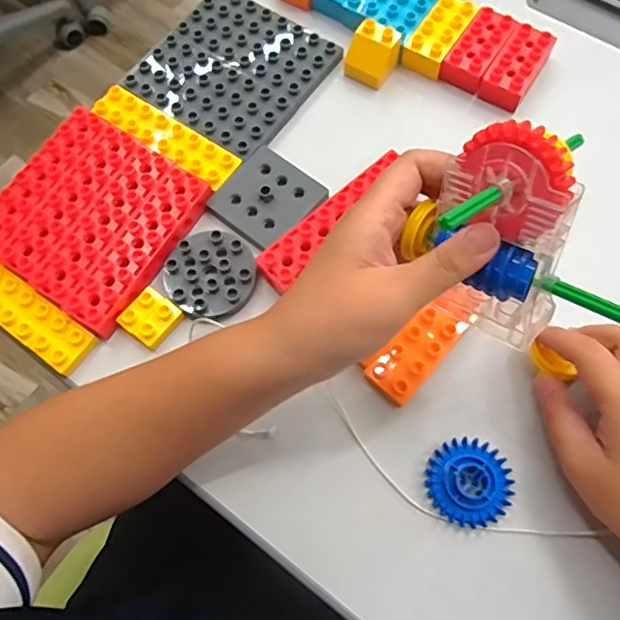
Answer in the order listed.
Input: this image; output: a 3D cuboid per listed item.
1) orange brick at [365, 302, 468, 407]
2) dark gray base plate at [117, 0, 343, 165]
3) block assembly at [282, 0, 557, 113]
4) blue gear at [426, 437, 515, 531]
[{"bbox_3d":[0.068,0.026,0.353,0.031,0.012,0.067,39,76,15],"label":"orange brick"},{"bbox_3d":[-0.062,-0.193,0.445,0.127,0.010,0.127,35,75,14],"label":"dark gray base plate"},{"bbox_3d":[0.074,-0.229,0.439,0.220,0.028,0.107,25,73,11],"label":"block assembly"},{"bbox_3d":[0.092,0.099,0.322,0.047,0.008,0.046,-1,70,2],"label":"blue gear"}]

